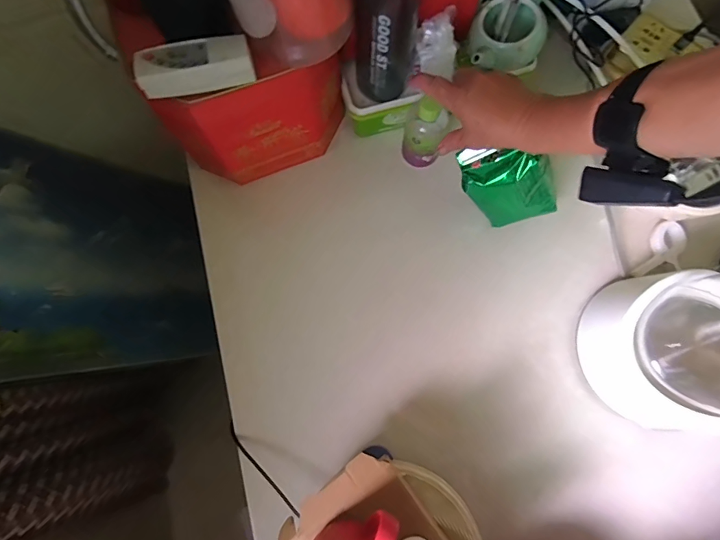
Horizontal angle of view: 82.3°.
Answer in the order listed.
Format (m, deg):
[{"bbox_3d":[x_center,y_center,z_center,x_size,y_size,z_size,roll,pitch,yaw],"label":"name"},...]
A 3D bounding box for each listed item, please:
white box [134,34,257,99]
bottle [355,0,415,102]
[{"bbox_3d":[-0.153,-0.194,0.385,0.101,0.027,0.041,-13,77,-2],"label":"white box"},{"bbox_3d":[0.029,-0.271,0.438,0.064,0.212,0.077,2,76,1],"label":"bottle"}]

